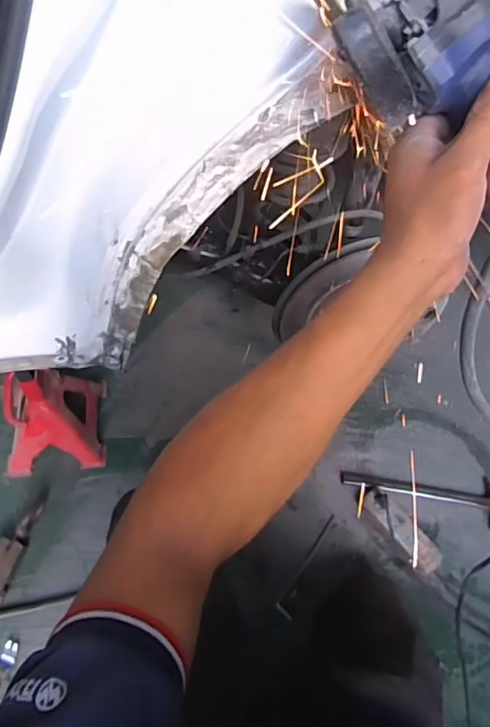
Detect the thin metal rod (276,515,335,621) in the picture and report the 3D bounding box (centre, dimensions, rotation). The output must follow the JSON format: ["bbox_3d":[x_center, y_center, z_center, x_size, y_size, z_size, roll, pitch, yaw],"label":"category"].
[{"bbox_3d":[0.122,0.379,0.959,0.033,0.013,0.205,31,60,14],"label":"thin metal rod"}]

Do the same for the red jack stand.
[{"bbox_3d":[-0.376,0.076,0.961,0.186,0.216,0.187,-4,58,-7],"label":"red jack stand"}]

